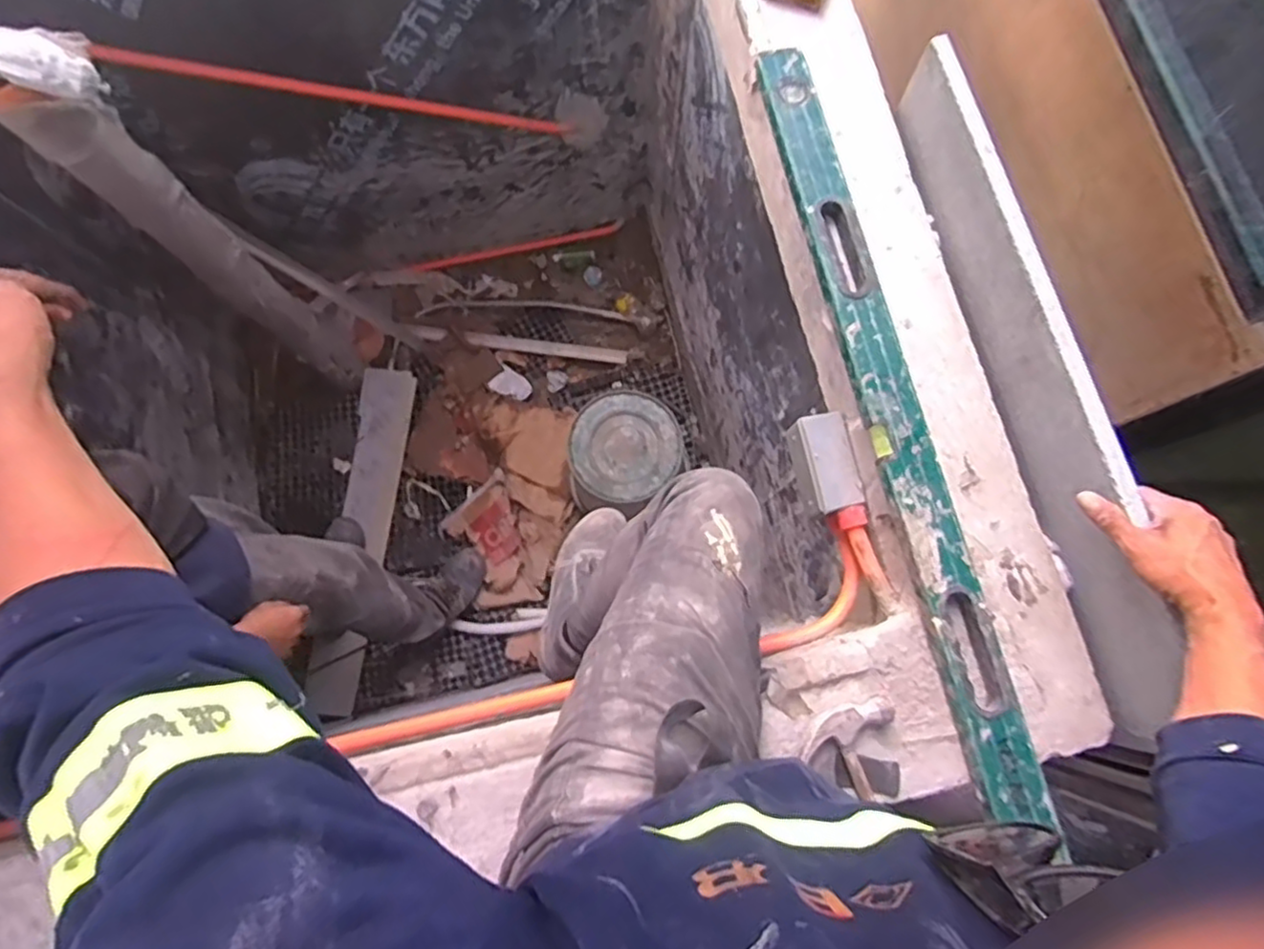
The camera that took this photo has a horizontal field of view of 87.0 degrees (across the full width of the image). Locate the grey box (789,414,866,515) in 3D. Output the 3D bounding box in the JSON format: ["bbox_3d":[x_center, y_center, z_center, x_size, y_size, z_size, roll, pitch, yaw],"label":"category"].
[{"bbox_3d":[0.230,-0.012,0.787,0.062,0.027,0.112,-13,78,-3],"label":"grey box"}]

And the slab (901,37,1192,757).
[{"bbox_3d":[0.420,-0.112,0.705,0.017,0.140,0.748,-12,78,-3],"label":"slab"}]

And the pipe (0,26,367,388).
[{"bbox_3d":[-0.772,-0.401,1.273,0.125,0.960,0.165,38,80,7],"label":"pipe"}]

